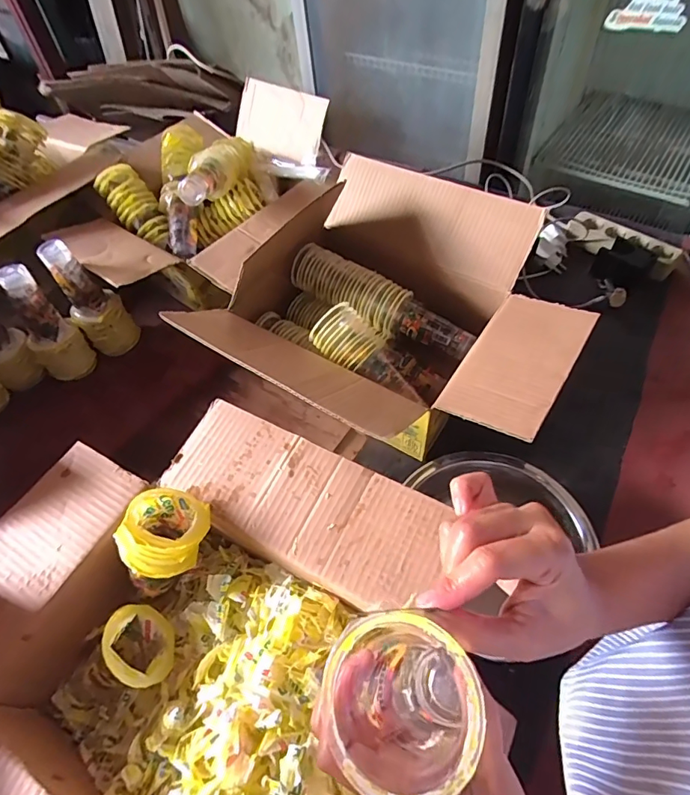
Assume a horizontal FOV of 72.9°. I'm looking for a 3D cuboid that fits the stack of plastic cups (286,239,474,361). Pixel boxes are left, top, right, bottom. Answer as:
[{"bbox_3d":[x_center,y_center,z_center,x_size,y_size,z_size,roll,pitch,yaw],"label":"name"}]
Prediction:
[{"bbox_3d":[0.051,-0.143,0.691,0.285,0.068,0.063,29,61,22],"label":"stack of plastic cups"}]

